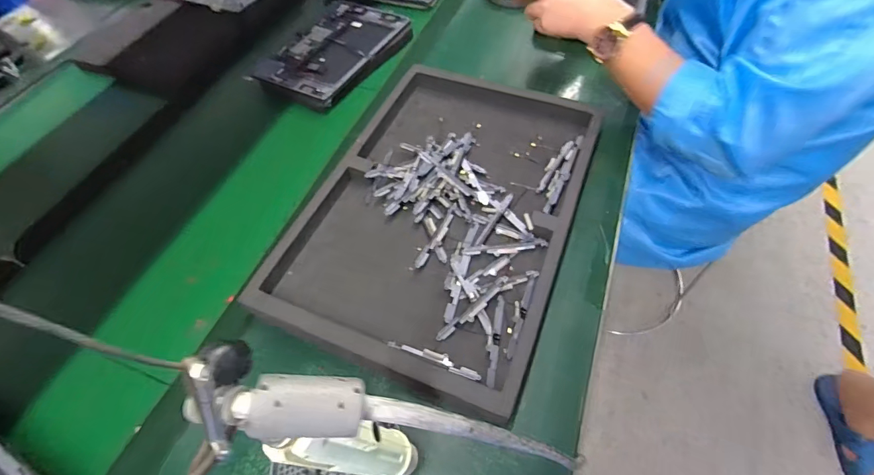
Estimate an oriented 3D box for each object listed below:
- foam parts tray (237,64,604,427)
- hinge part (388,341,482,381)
[{"bbox_3d":[0.024,-0.051,0.503,0.307,0.039,0.447,19,61,16],"label":"foam parts tray"},{"bbox_3d":[-0.002,0.118,0.400,0.094,0.009,0.014,18,60,15],"label":"hinge part"}]

